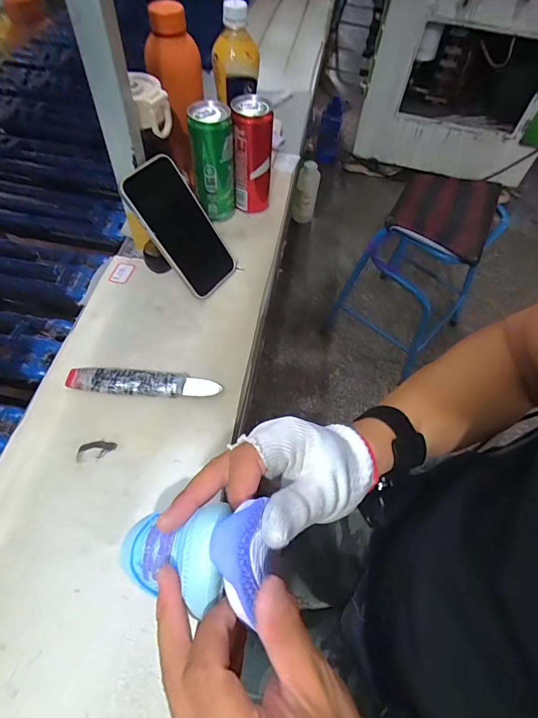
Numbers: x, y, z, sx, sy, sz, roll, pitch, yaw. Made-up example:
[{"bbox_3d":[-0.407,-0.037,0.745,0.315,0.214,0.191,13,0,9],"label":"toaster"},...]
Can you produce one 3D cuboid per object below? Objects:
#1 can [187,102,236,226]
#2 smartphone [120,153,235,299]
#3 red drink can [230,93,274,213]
[{"bbox_3d":[-0.075,-0.263,0.539,0.055,0.142,0.052,2,57,-4],"label":"can"},{"bbox_3d":[-0.106,-0.160,0.486,0.009,0.160,0.081,0,43,49],"label":"smartphone"},{"bbox_3d":[-0.024,-0.281,0.557,0.052,0.146,0.049,-3,57,-8],"label":"red drink can"}]

